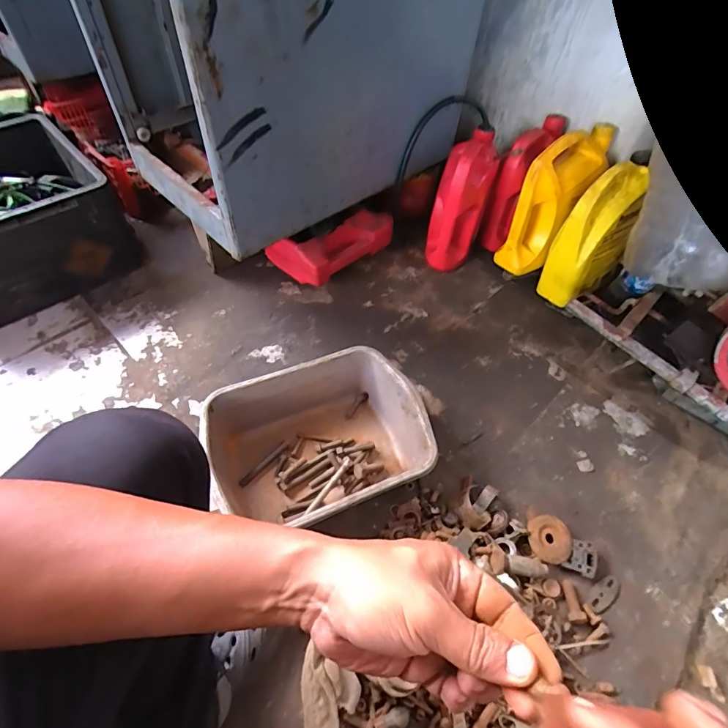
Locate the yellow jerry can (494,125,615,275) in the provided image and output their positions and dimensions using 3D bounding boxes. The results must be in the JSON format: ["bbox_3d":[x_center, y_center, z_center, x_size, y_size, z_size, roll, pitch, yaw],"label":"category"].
[{"bbox_3d":[0.403,-0.340,0.915,0.192,0.294,0.089,-4,42,-8],"label":"yellow jerry can"}]

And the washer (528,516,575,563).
[{"bbox_3d":[0.298,0.280,0.687,0.063,0.007,0.069,-6,68,15],"label":"washer"}]

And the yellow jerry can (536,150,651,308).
[{"bbox_3d":[0.474,-0.255,0.879,0.144,0.268,0.093,-22,57,-20],"label":"yellow jerry can"}]

